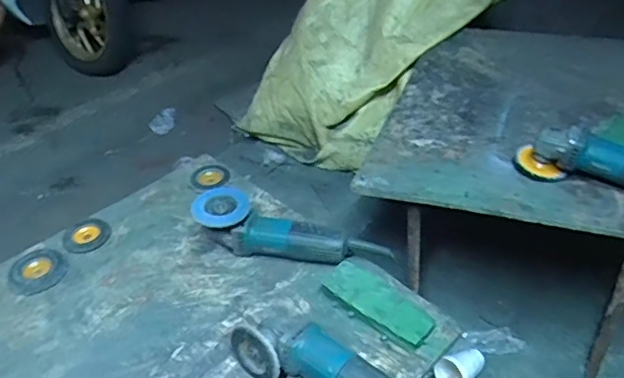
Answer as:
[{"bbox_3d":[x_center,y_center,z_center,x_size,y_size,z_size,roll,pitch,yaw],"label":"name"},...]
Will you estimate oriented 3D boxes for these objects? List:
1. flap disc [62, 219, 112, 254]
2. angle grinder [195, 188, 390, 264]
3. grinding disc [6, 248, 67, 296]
[{"bbox_3d":[-0.409,0.084,1.009,0.080,0.012,0.073,-14,42,-13],"label":"flap disc"},{"bbox_3d":[-0.033,0.064,0.954,0.327,0.093,0.111,7,41,11],"label":"angle grinder"},{"bbox_3d":[-0.469,0.139,0.951,0.093,0.014,0.093,-2,40,1],"label":"grinding disc"}]

